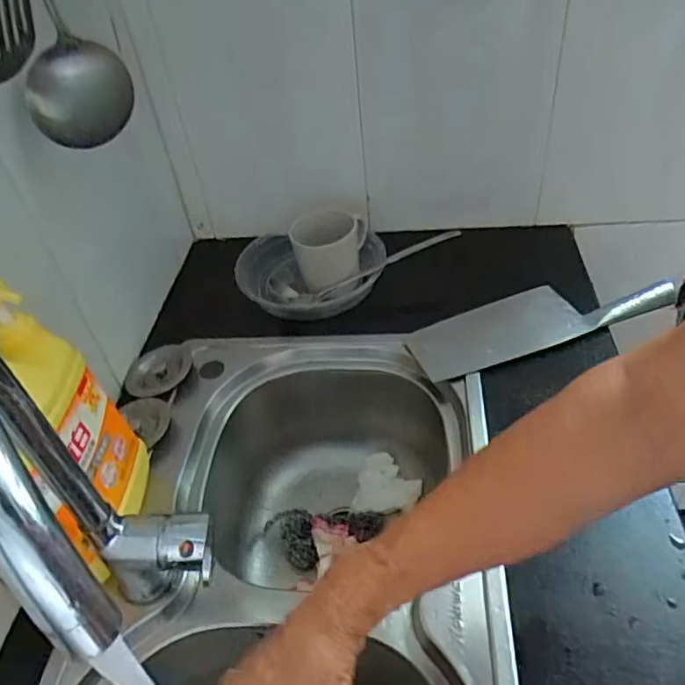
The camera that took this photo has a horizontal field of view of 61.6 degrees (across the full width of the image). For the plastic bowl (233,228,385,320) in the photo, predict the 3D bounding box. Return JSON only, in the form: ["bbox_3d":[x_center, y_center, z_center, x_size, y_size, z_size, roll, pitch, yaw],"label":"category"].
[{"bbox_3d":[-0.043,-0.094,0.792,0.191,0.052,0.177,-4,42,4],"label":"plastic bowl"}]

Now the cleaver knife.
[{"bbox_3d":[0.238,-0.033,0.700,0.316,0.020,0.092,-18,43,-11],"label":"cleaver knife"}]

